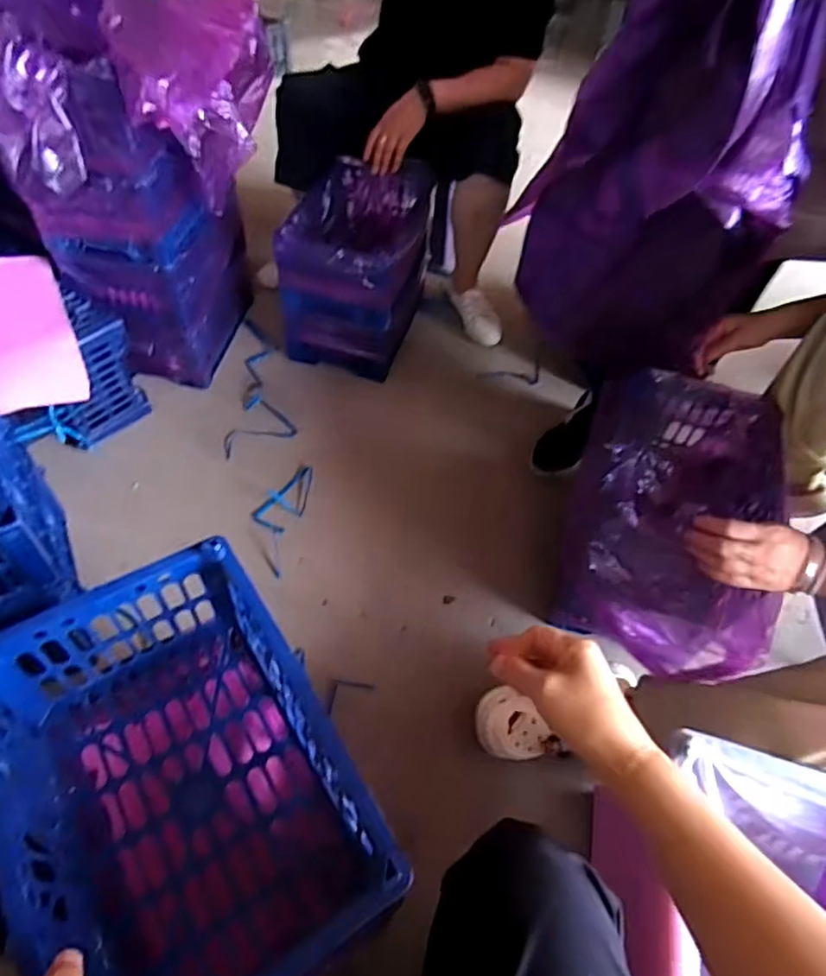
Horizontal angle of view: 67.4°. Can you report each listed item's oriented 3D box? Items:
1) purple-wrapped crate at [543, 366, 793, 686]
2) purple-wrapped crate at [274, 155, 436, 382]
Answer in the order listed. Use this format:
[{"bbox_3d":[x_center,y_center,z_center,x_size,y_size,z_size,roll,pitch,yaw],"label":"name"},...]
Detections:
[{"bbox_3d":[0.382,0.064,0.954,0.272,0.256,0.447,17,52,8],"label":"purple-wrapped crate"},{"bbox_3d":[-0.113,-0.460,1.347,0.241,0.310,0.322,16,52,7],"label":"purple-wrapped crate"}]

